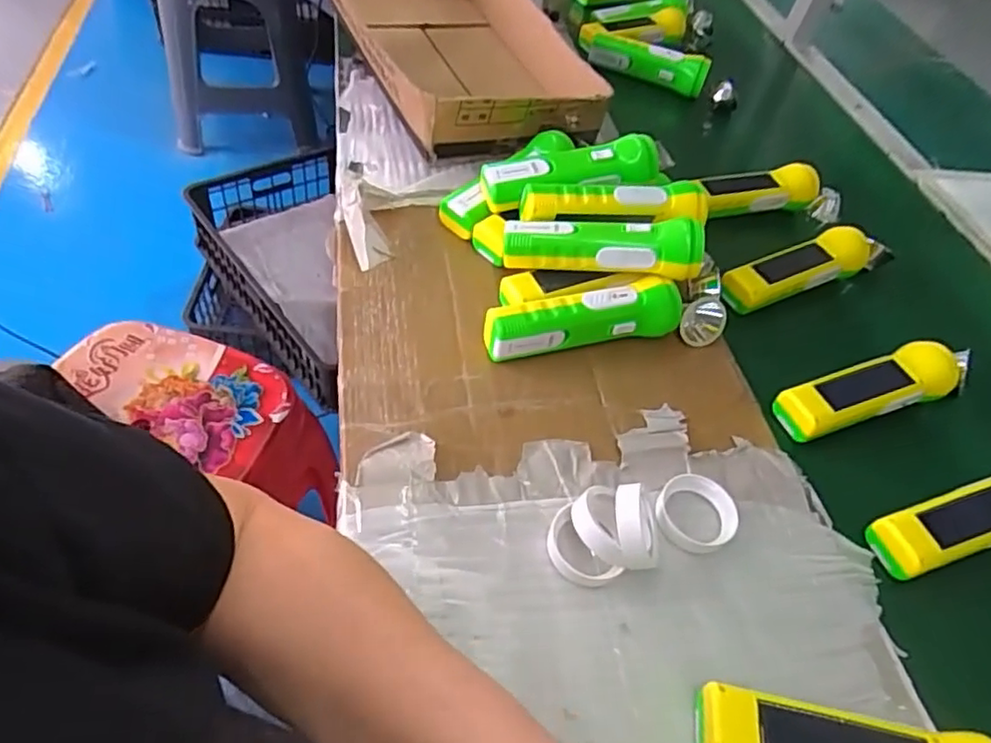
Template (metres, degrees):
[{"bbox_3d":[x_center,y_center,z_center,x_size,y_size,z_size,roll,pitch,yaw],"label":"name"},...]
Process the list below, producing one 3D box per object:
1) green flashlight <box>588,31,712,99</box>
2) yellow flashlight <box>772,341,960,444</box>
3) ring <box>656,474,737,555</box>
[{"bbox_3d":[0.190,-0.384,0.787,0.145,0.044,0.033,28,51,12],"label":"green flashlight"},{"bbox_3d":[0.297,0.014,0.502,0.146,0.033,0.043,-12,54,-14],"label":"yellow flashlight"},{"bbox_3d":[0.139,0.097,0.439,0.053,0.014,0.052,6,50,-7],"label":"ring"}]

